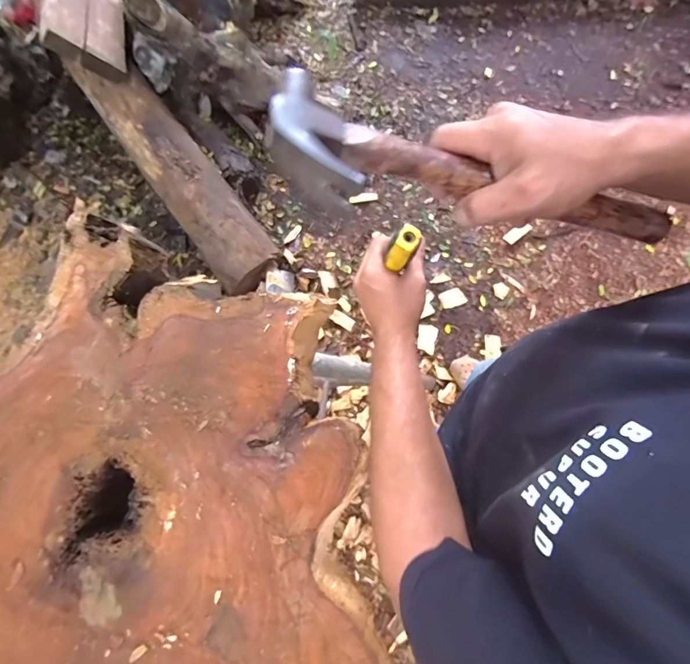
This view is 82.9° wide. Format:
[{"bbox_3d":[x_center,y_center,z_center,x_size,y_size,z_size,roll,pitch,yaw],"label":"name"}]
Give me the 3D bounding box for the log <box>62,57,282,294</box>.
[{"bbox_3d":[-0.601,-0.575,1.432,0.244,0.135,0.944,-38,94,-6],"label":"log"}]

